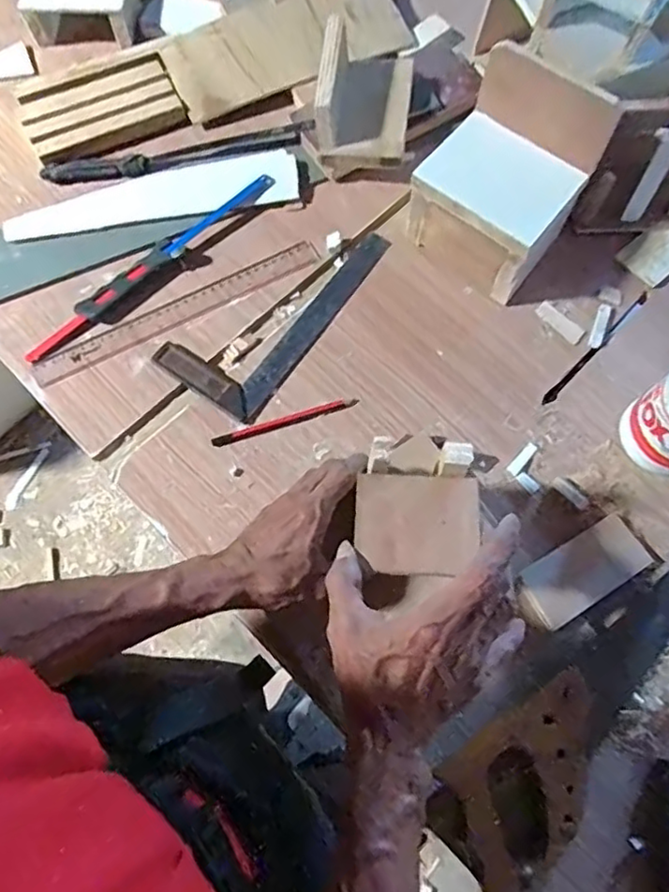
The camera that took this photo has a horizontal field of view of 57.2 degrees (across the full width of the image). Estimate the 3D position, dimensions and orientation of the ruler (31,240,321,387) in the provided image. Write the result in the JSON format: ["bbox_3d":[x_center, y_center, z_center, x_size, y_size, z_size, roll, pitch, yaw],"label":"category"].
[{"bbox_3d":[-0.153,-0.135,0.616,0.300,0.006,0.029,-27,76,-9],"label":"ruler"}]

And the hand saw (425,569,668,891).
[{"bbox_3d":[0.270,0.163,0.487,0.457,0.045,0.102,-35,75,-11],"label":"hand saw"}]

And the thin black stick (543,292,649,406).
[{"bbox_3d":[0.262,-0.099,0.608,0.009,0.004,0.168,43,76,13],"label":"thin black stick"}]

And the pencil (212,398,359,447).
[{"bbox_3d":[-0.046,-0.024,0.575,0.138,0.005,0.011,-18,72,-6],"label":"pencil"}]

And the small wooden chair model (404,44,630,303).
[{"bbox_3d":[0.157,-0.248,0.574,0.127,0.163,0.133,37,75,12],"label":"small wooden chair model"}]

